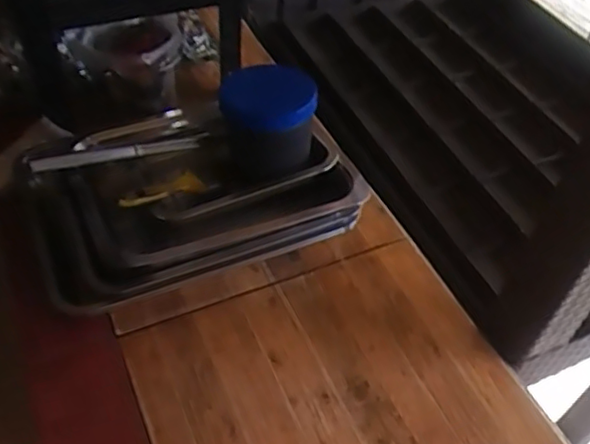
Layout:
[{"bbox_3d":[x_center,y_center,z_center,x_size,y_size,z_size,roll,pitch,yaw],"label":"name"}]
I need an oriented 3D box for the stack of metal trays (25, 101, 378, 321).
[{"bbox_3d":[-0.134,-0.038,0.809,0.400,0.111,0.269,-16,51,-18],"label":"stack of metal trays"}]

